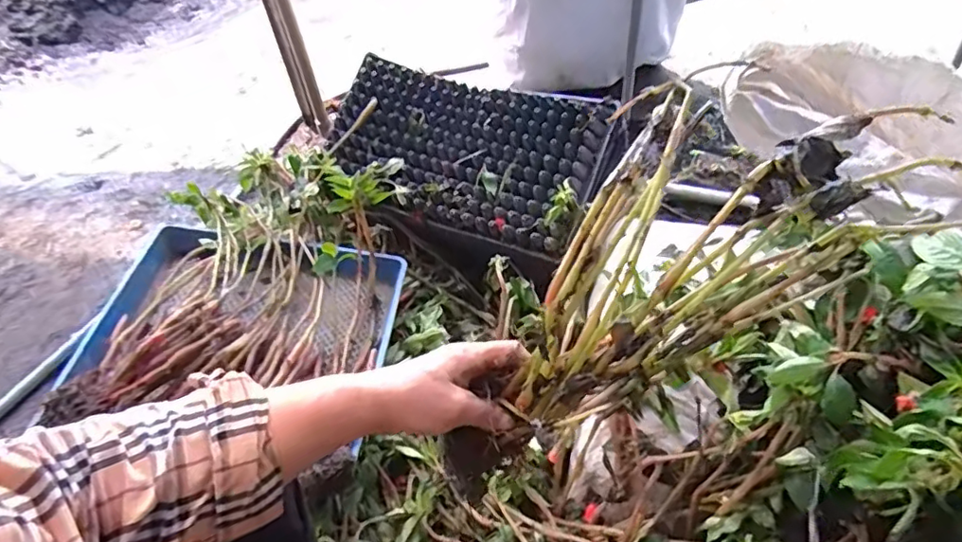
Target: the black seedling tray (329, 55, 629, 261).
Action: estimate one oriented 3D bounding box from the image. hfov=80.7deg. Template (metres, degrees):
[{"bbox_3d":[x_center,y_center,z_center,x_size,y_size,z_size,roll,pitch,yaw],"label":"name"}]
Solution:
[{"bbox_3d":[-0.039,-0.215,0.994,0.535,0.040,0.258,20,84,27],"label":"black seedling tray"}]

